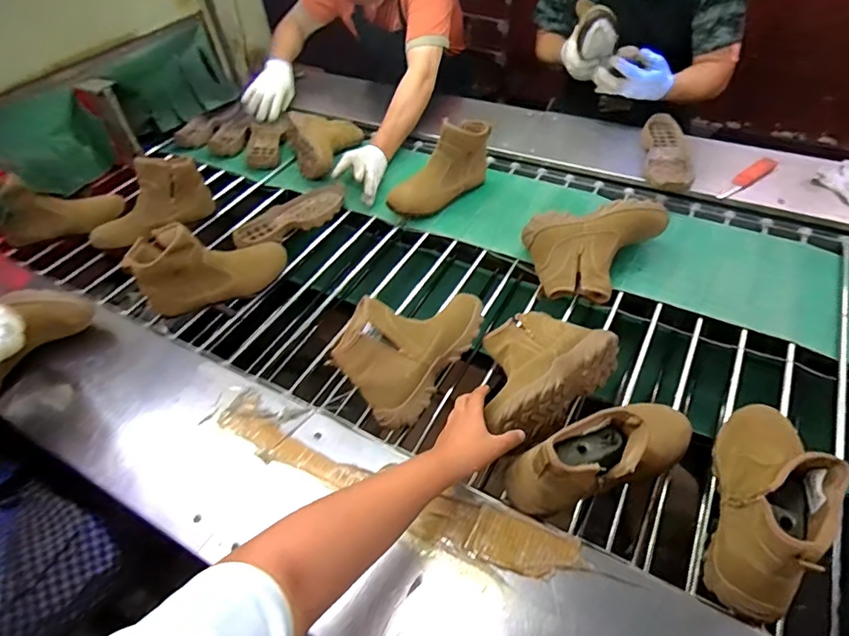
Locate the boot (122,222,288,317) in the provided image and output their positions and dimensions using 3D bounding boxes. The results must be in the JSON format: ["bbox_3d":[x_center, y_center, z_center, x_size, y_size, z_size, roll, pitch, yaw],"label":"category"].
[{"bbox_3d":[-0.397,-0.098,0.904,0.253,0.171,0.074,-17,49,-9],"label":"boot"}]

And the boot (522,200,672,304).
[{"bbox_3d":[0.331,-0.129,0.921,0.253,0.100,0.151,-5,48,2],"label":"boot"}]

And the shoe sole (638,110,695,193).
[{"bbox_3d":[0.561,-0.375,1.127,0.106,0.068,0.260,6,49,11],"label":"shoe sole"}]

